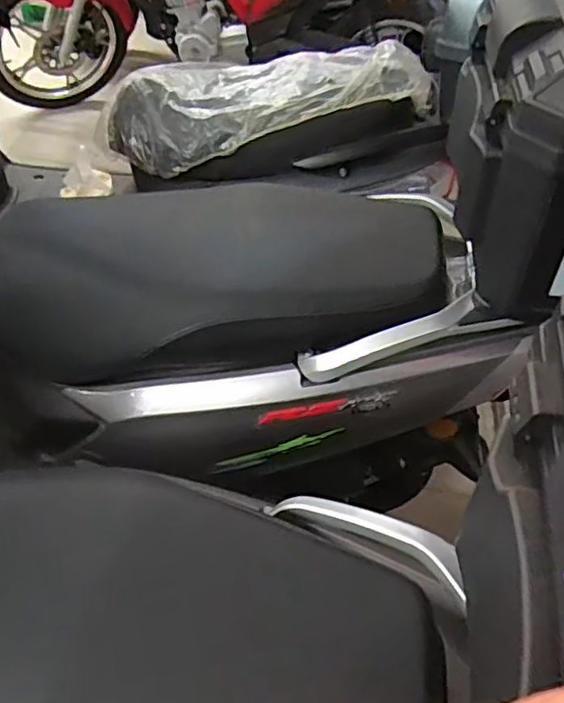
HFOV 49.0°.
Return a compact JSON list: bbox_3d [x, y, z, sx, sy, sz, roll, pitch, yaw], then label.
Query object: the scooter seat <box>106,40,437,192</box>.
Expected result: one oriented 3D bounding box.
[{"bbox_3d":[-0.036,-0.508,1.310,0.674,0.194,0.282,-7,47,8],"label":"scooter seat"}]

